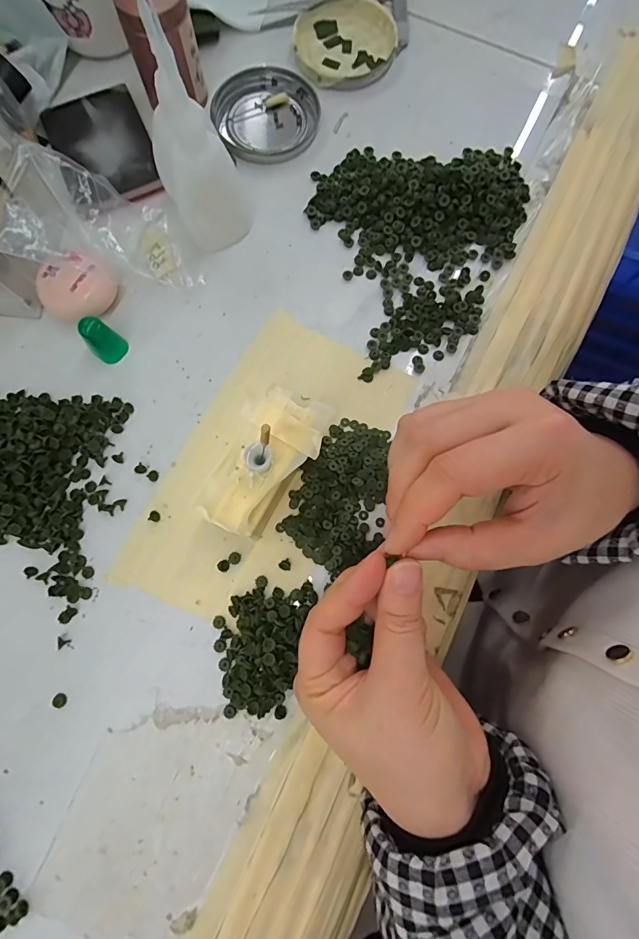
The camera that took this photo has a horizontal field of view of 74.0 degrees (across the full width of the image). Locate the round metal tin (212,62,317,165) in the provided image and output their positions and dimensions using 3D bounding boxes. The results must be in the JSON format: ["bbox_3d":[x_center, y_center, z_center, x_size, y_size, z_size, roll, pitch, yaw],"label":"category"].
[{"bbox_3d":[-0.042,-0.267,0.321,0.076,0.009,0.078,0,78,-1],"label":"round metal tin"}]

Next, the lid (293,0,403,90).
[{"bbox_3d":[0.019,-0.336,0.333,0.083,0.009,0.076,0,78,-1],"label":"lid"}]

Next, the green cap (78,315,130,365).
[{"bbox_3d":[-0.137,-0.083,0.270,0.019,0.028,0.016,-44,83,-9],"label":"green cap"}]

